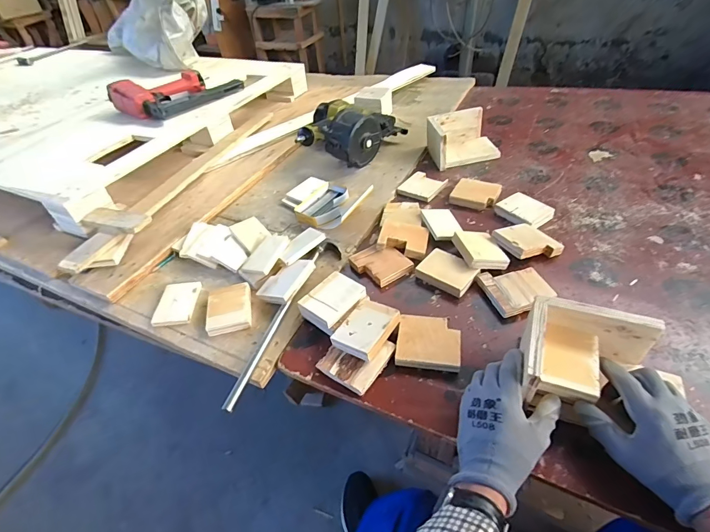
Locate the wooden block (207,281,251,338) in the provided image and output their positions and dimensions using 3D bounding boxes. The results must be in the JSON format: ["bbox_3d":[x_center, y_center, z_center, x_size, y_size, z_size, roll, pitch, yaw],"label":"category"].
[{"bbox_3d":[-0.219,0.074,0.657,0.072,0.023,0.090,-11,44,-5],"label":"wooden block"}]

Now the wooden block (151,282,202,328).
[{"bbox_3d":[-0.322,0.067,0.686,0.068,0.011,0.093,-2,44,3],"label":"wooden block"}]

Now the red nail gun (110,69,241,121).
[{"bbox_3d":[-0.525,-0.530,1.123,0.231,0.066,0.315,25,51,28],"label":"red nail gun"}]

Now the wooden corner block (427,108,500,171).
[{"bbox_3d":[0.275,-0.326,0.962,0.163,0.090,0.120,-9,44,-4],"label":"wooden corner block"}]

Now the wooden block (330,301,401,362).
[{"bbox_3d":[0.016,0.093,0.574,0.068,0.025,0.091,24,51,27],"label":"wooden block"}]

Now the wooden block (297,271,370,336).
[{"bbox_3d":[-0.033,0.059,0.622,0.075,0.035,0.094,29,54,31],"label":"wooden block"}]

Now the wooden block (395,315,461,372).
[{"bbox_3d":[0.111,0.112,0.566,0.091,0.016,0.085,5,45,11],"label":"wooden block"}]

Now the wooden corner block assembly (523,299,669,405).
[{"bbox_3d":[0.278,0.114,0.456,0.146,0.071,0.123,14,47,20],"label":"wooden corner block assembly"}]

